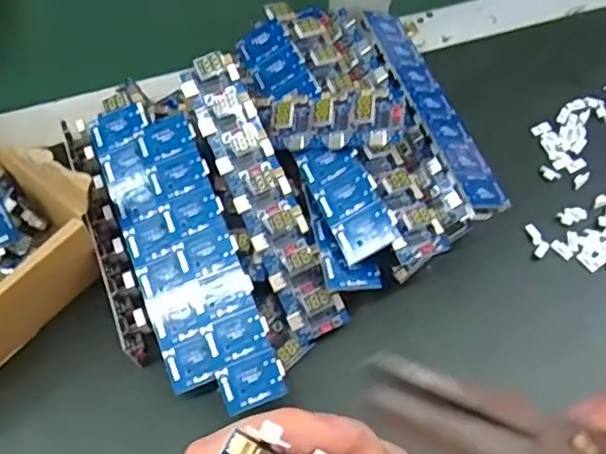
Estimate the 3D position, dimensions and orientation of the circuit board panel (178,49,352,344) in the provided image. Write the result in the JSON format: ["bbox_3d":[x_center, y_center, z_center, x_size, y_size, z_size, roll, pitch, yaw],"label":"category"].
[{"bbox_3d":[-0.019,-0.017,0.311,0.029,0.017,0.149,-23,87,-13],"label":"circuit board panel"}]

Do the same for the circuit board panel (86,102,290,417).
[{"bbox_3d":[-0.060,0.010,0.307,0.051,0.008,0.164,-24,75,7],"label":"circuit board panel"}]

